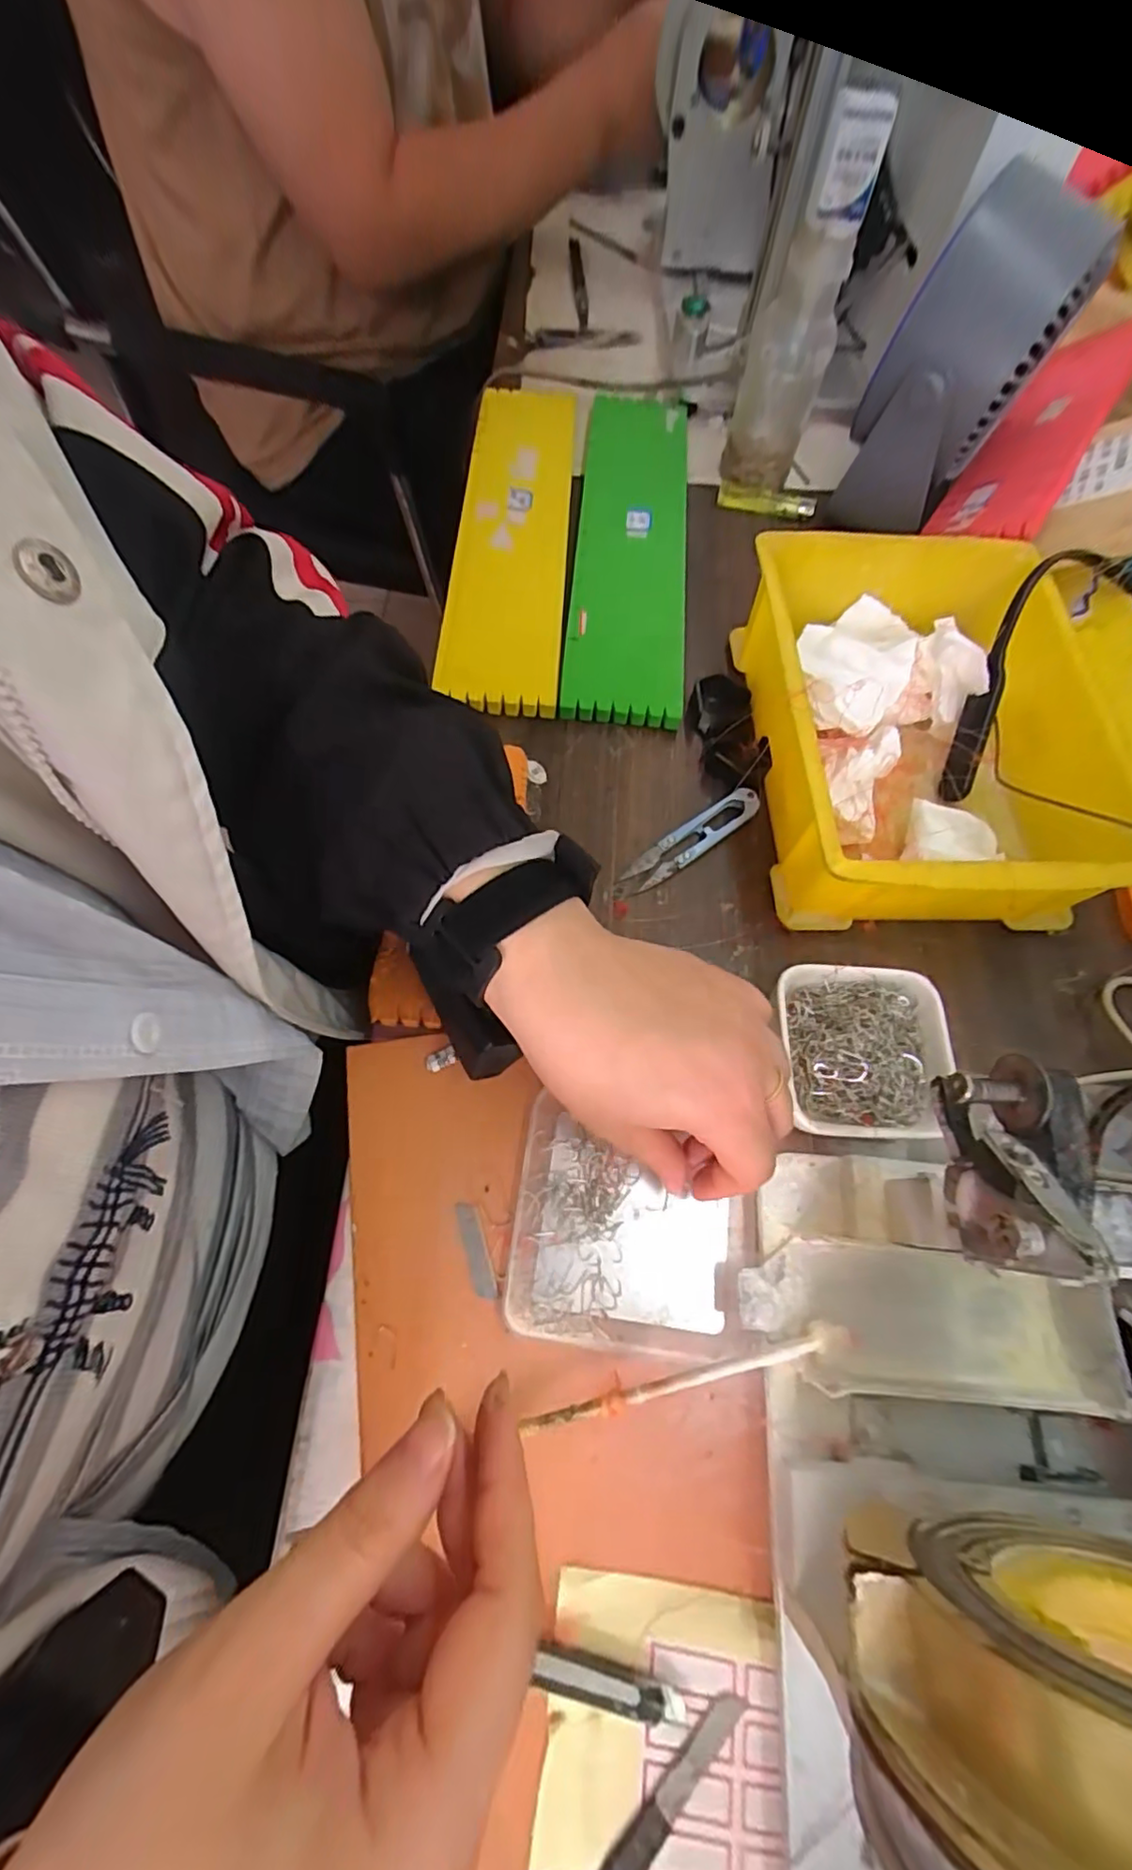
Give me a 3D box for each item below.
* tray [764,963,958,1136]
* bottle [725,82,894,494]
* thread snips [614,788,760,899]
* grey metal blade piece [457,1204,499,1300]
[{"bbox_3d":[0.146,0.059,0.306,0.078,0.029,0.081,3,66,-1],"label":"tray"},{"bbox_3d":[0.164,-0.436,0.438,0.060,0.199,0.066,18,66,5],"label":"bottle"},{"bbox_3d":[0.072,-0.056,0.368,0.108,0.011,0.020,-35,72,-17],"label":"thread snips"},{"bbox_3d":[-0.040,0.141,0.276,0.010,0.004,0.041,-15,67,-9],"label":"grey metal blade piece"}]

